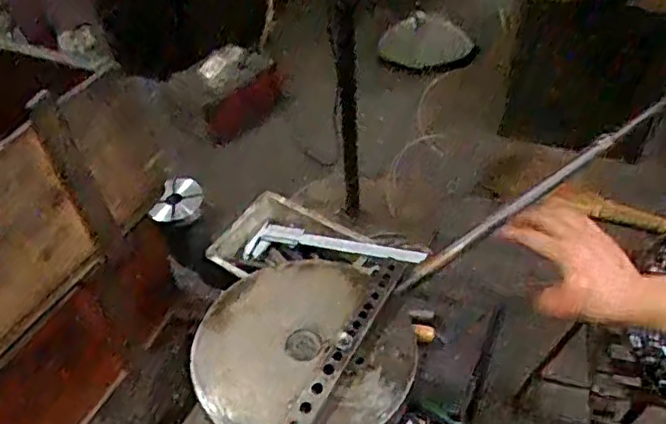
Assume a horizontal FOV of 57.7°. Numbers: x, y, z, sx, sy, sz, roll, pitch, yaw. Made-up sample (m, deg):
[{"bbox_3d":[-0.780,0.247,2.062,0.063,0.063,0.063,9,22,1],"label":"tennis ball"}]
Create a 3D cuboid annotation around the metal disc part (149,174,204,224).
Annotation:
[{"bbox_3d":[-0.185,-0.014,0.721,0.056,0.015,0.057,2,77,-9],"label":"metal disc part"}]

